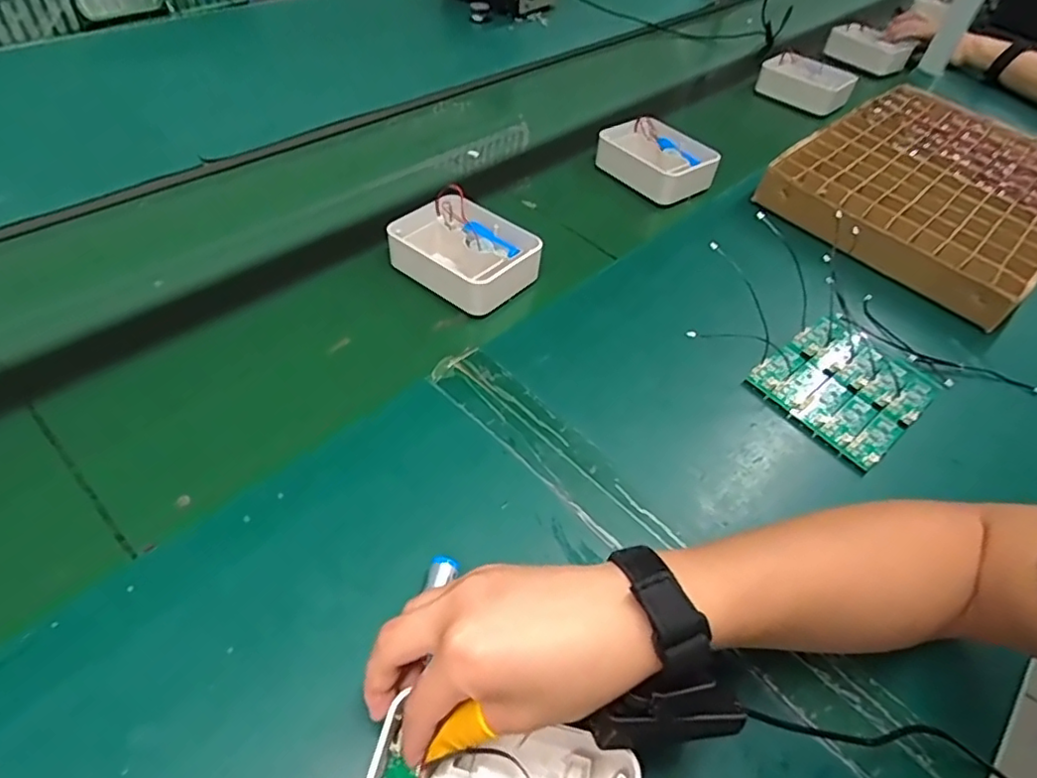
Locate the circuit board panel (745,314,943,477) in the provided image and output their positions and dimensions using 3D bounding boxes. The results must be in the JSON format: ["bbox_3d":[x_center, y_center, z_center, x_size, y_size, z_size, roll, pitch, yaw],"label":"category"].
[{"bbox_3d":[0.293,-0.006,0.544,0.142,0.012,0.118,-33,63,-27],"label":"circuit board panel"}]

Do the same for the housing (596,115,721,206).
[{"bbox_3d":[0.168,-0.287,0.755,0.104,0.041,0.140,-27,61,-27],"label":"housing"}]

